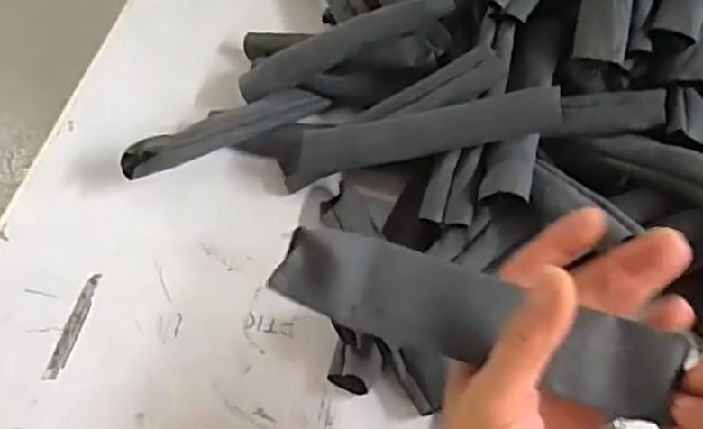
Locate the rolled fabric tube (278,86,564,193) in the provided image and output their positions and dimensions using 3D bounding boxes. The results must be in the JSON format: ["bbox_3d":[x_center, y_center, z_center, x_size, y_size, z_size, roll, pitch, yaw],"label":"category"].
[{"bbox_3d":[0.042,-0.057,0.489,0.213,0.032,0.031,-10,56,21],"label":"rolled fabric tube"}]

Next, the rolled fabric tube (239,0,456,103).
[{"bbox_3d":[-0.005,-0.140,0.554,0.185,0.025,0.026,-22,59,11],"label":"rolled fabric tube"}]

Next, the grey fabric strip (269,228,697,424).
[{"bbox_3d":[0.055,0.046,0.297,0.178,0.013,0.039,17,73,6],"label":"grey fabric strip"}]

